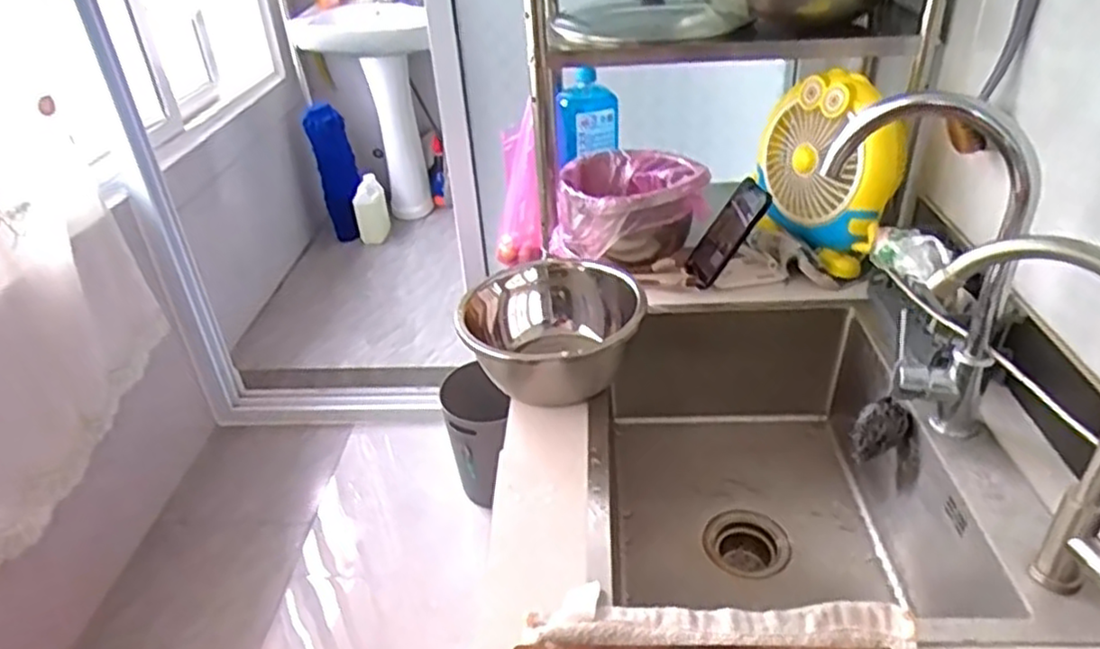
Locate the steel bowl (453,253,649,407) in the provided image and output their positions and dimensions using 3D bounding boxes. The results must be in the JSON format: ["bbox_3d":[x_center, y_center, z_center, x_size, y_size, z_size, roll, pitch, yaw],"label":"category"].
[{"bbox_3d":[0.003,0.002,0.909,0.224,0.116,0.180,1,33,9],"label":"steel bowl"}]

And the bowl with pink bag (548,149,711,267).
[{"bbox_3d":[0.130,-0.187,1.180,0.234,0.122,0.217,7,35,17],"label":"bowl with pink bag"}]

